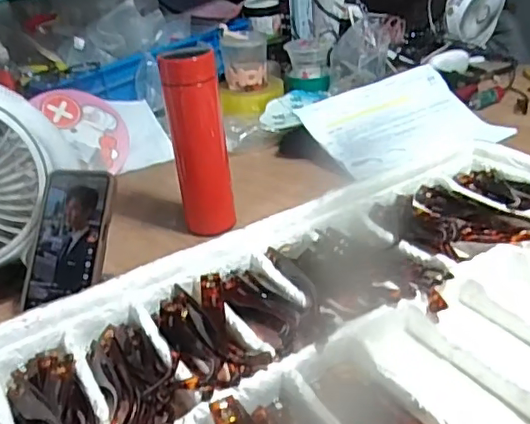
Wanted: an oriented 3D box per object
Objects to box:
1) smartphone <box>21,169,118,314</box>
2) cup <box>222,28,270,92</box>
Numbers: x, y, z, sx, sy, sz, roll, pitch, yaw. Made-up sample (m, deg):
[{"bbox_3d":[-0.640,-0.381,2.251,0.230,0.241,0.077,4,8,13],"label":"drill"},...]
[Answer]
[{"bbox_3d":[-0.201,0.027,0.595,0.080,0.146,0.009,4,-14,16],"label":"smartphone"},{"bbox_3d":[-0.031,-0.274,1.055,0.086,0.114,0.067,-7,30,-2],"label":"cup"}]

